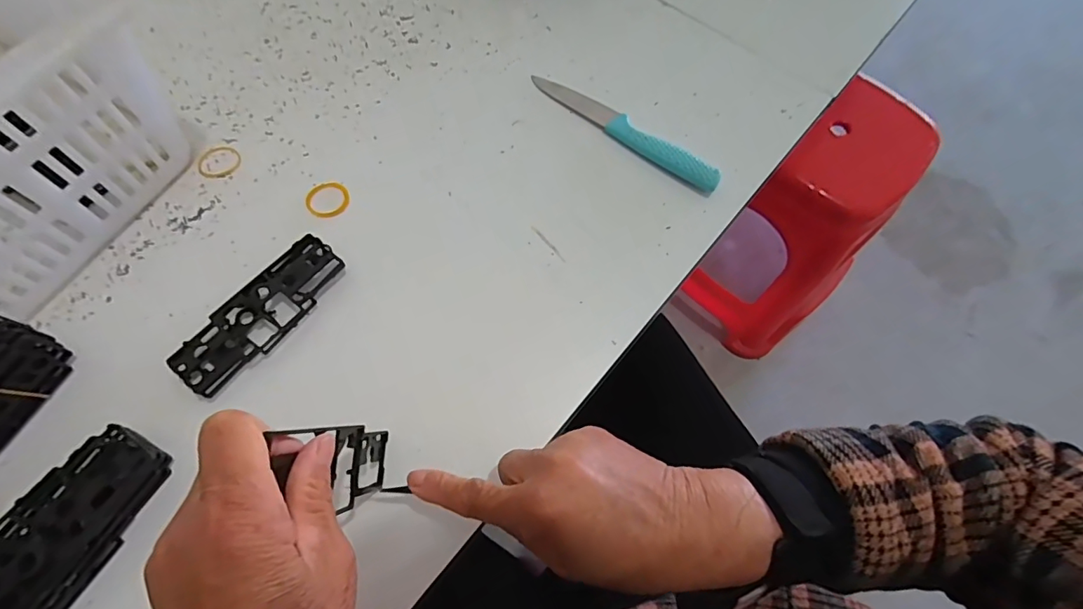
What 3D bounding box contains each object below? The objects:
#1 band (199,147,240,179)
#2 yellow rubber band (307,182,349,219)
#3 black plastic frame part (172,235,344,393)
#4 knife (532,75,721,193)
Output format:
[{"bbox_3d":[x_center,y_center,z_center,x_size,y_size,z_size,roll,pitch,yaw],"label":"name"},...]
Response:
[{"bbox_3d":[-0.255,-0.114,0.391,0.031,0.004,0.029,0,66,0],"label":"band"},{"bbox_3d":[-0.165,-0.082,0.381,0.032,0.004,0.031,0,66,0],"label":"yellow rubber band"},{"bbox_3d":[-0.189,0.006,0.337,0.042,0.016,0.121,36,71,15],"label":"black plastic frame part"},{"bbox_3d":[0.067,-0.148,0.411,0.182,0.012,0.023,40,72,16],"label":"knife"}]

